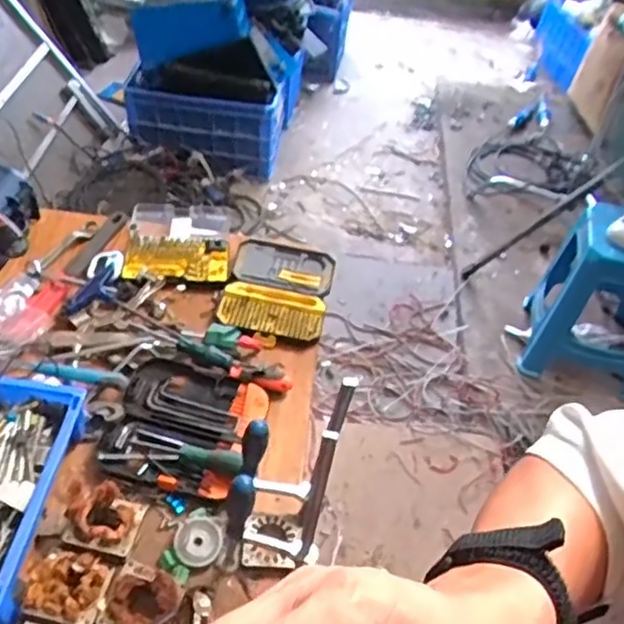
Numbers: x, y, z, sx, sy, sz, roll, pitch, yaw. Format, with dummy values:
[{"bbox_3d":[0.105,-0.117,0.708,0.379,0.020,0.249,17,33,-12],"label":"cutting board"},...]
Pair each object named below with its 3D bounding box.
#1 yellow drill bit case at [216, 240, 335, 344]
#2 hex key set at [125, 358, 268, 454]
[{"bbox_3d":[-0.060,-0.046,1.187,0.181,0.030,0.239,10,45,4],"label":"yellow drill bit case"},{"bbox_3d":[-0.175,0.136,0.990,0.194,0.026,0.113,17,46,10],"label":"hex key set"}]

